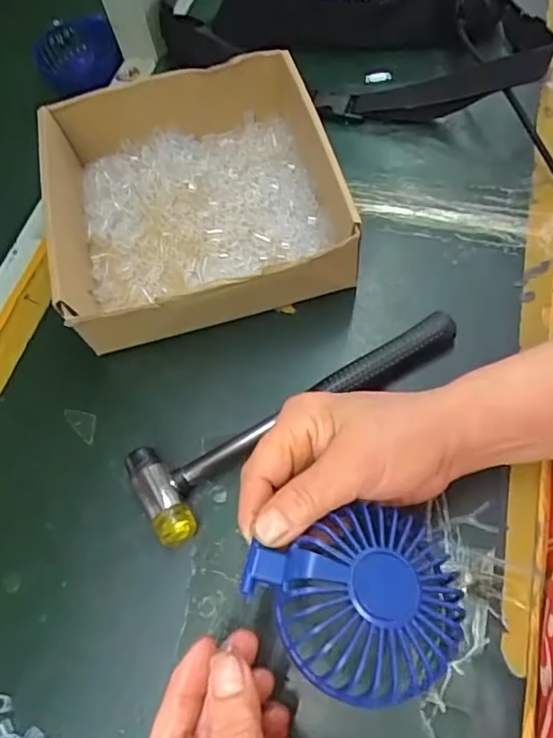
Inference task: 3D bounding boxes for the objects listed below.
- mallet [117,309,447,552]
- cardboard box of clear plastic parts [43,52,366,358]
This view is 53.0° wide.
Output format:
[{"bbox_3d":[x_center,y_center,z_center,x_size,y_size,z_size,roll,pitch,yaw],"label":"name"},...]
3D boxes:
[{"bbox_3d":[0.023,0.035,0.361,0.232,0.022,0.061,-24,64,-9],"label":"mallet"},{"bbox_3d":[-0.062,-0.129,0.426,0.203,0.075,0.211,-15,63,-4],"label":"cardboard box of clear plastic parts"}]

